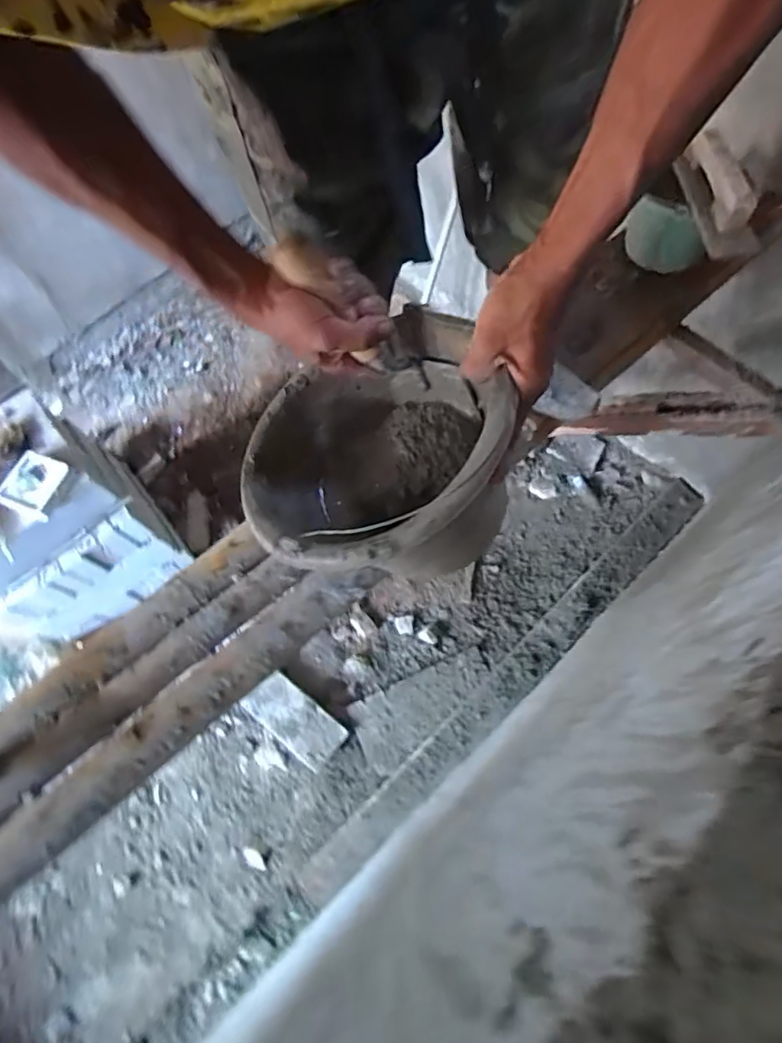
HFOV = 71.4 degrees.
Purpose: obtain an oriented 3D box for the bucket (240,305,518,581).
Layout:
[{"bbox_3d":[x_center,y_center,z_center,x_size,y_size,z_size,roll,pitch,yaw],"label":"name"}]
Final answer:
[{"bbox_3d":[0.006,-0.042,0.512,0.250,0.163,0.250,-16,53,23],"label":"bucket"}]

